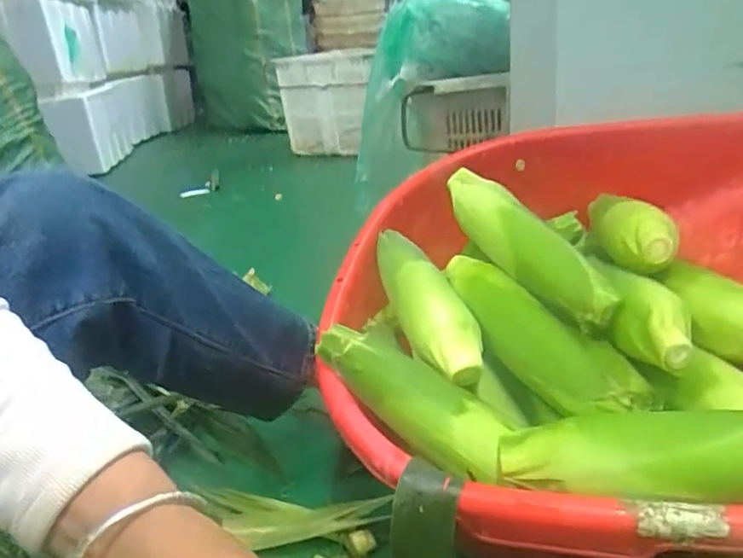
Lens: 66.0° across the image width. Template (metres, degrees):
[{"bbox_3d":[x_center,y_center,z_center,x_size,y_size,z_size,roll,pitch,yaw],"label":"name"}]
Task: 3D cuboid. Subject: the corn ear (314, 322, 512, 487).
[{"bbox_3d":[0.028,0.082,0.418,0.159,0.038,0.056,33,40,22],"label":"corn ear"}]

